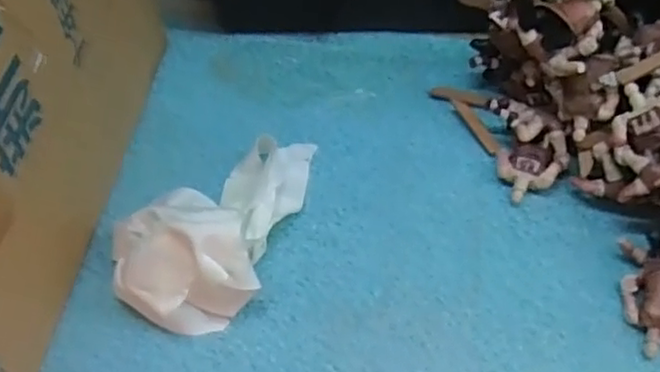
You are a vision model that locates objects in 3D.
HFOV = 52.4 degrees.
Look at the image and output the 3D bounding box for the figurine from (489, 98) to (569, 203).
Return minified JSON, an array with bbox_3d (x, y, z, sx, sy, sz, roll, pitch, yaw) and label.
[{"bbox_3d":[0.119,-0.023,0.402,0.039,0.028,0.056,-5,53,-4],"label":"figurine"}]

